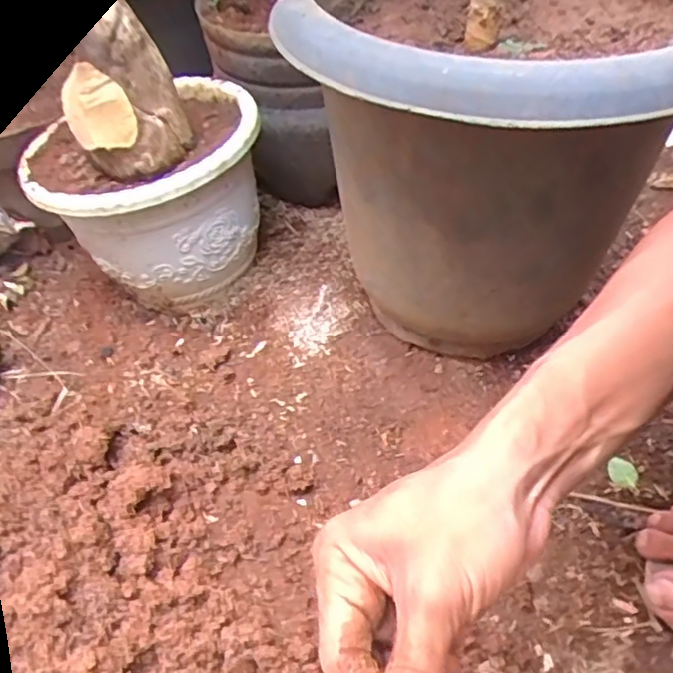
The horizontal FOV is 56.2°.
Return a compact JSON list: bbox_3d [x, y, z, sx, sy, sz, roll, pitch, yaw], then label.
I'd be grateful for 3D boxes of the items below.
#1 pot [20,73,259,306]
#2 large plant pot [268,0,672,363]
[{"bbox_3d":[-0.156,-0.119,0.568,0.190,0.144,0.176,-5,43,5],"label":"pot"},{"bbox_3d":[0.109,-0.130,0.463,0.247,0.249,0.276,13,48,23],"label":"large plant pot"}]

